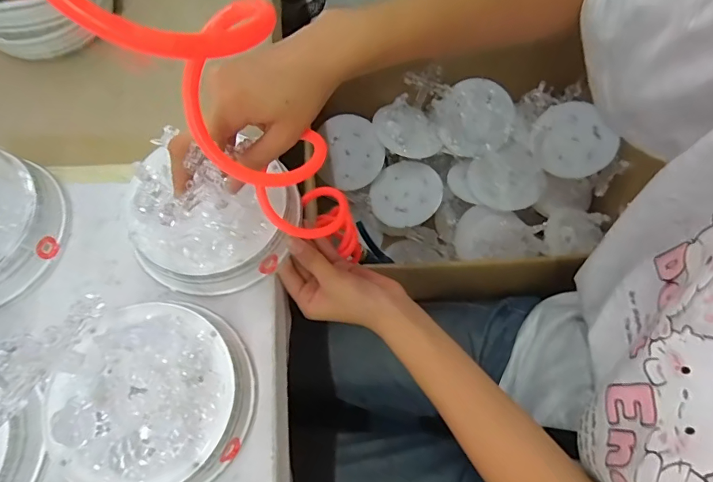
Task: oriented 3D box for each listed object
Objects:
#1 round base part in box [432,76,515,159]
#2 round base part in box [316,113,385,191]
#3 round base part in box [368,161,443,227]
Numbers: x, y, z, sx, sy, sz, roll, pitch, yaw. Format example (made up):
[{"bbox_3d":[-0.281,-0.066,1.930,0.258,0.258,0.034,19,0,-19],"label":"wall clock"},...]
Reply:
[{"bbox_3d":[0.209,-0.217,0.805,0.131,0.026,0.122,0,101,2],"label":"round base part in box"},{"bbox_3d":[-0.009,-0.158,0.825,0.111,0.014,0.126,0,98,-1],"label":"round base part in box"},{"bbox_3d":[0.088,-0.085,0.829,0.126,0.015,0.126,-5,67,12],"label":"round base part in box"}]

